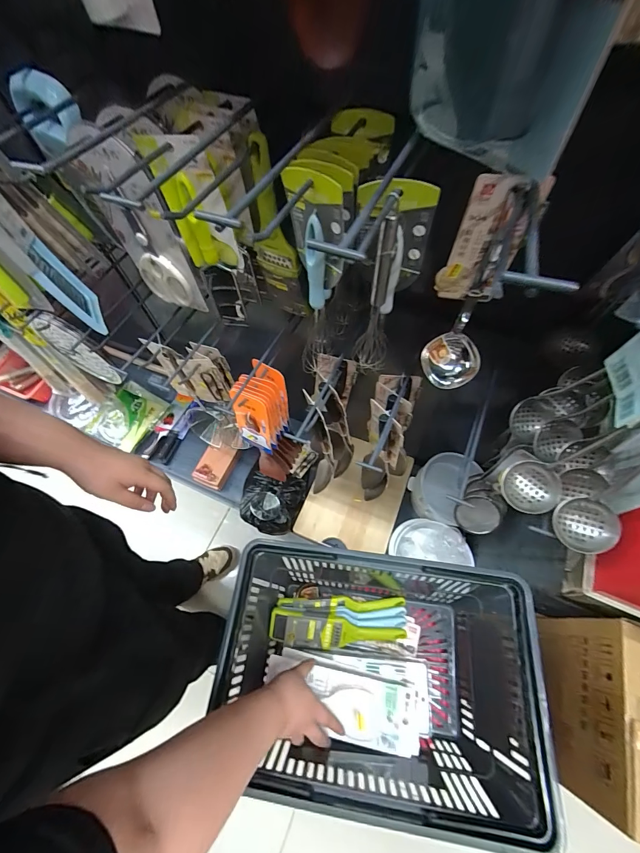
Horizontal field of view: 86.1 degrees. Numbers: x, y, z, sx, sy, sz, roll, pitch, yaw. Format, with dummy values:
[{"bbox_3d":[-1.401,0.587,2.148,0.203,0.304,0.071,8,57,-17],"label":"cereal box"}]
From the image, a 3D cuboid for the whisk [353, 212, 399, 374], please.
[{"bbox_3d":[0.070,-0.147,0.432,0.033,0.239,0.035,26,67,15],"label":"whisk"}]

